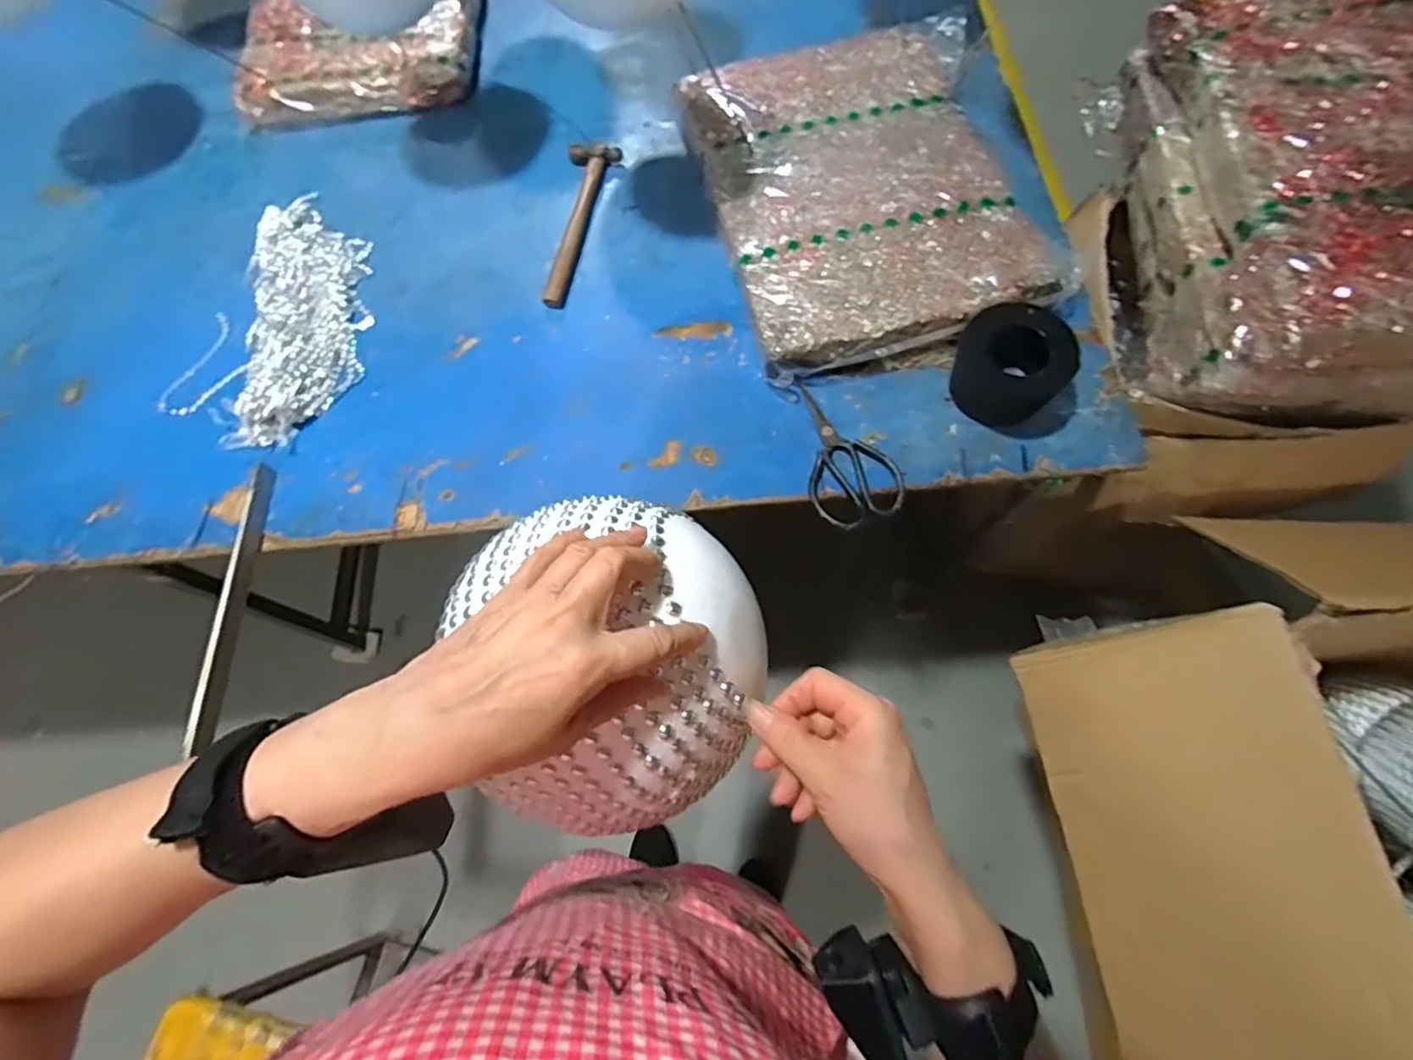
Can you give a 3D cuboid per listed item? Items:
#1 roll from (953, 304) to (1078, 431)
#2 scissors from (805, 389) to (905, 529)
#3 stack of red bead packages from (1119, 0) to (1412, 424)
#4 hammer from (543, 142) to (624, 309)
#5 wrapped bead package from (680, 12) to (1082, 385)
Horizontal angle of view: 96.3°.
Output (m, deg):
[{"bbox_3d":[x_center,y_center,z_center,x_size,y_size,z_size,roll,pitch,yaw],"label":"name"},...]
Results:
[{"bbox_3d":[0.326,-0.176,0.679,0.114,0.081,0.105,28,72,14],"label":"roll"},{"bbox_3d":[0.149,-0.084,0.688,0.094,0.012,0.168,-14,67,-3],"label":"scissors"},{"bbox_3d":[0.736,-0.372,0.727,0.401,0.165,0.517,4,68,5],"label":"stack of red bead packages"},{"bbox_3d":[-0.172,-0.409,0.838,0.067,0.021,0.271,6,68,6],"label":"hammer"},{"bbox_3d":[0.206,-0.443,0.810,0.397,0.061,0.521,-13,67,-2],"label":"wrapped bead package"}]

